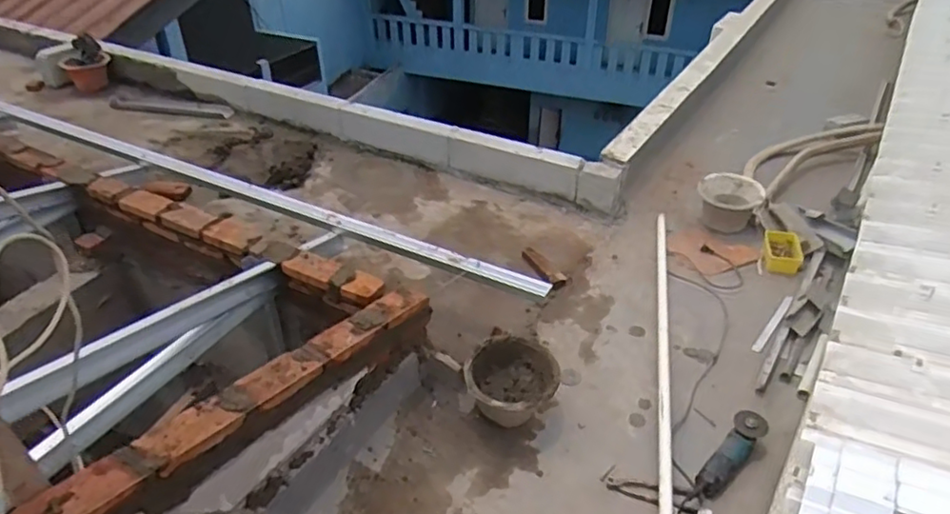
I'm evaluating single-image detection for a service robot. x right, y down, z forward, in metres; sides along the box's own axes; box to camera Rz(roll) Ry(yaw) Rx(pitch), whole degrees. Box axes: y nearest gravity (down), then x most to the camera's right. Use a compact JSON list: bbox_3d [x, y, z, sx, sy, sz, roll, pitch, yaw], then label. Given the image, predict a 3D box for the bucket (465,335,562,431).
[{"bbox_3d":[0.099,0.356,1.743,0.242,0.160,0.228,0,37,0],"label":"bucket"}]

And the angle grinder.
[{"bbox_3d":[0.645,0.513,1.611,0.078,0.082,0.287,31,62,36],"label":"angle grinder"}]

